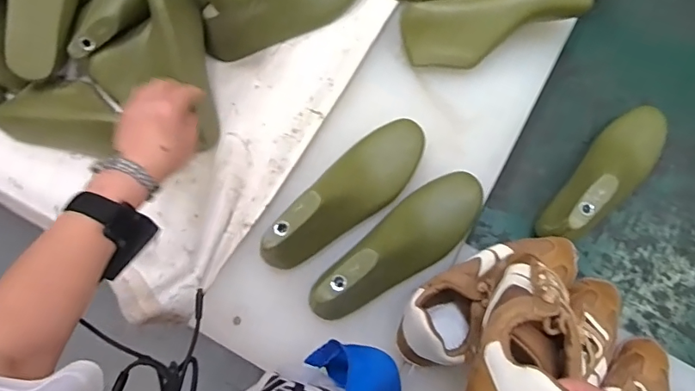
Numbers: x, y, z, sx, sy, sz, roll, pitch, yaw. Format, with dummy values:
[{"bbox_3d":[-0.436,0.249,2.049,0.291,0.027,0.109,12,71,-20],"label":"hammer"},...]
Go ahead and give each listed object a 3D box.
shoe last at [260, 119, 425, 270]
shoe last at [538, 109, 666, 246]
[{"bbox_3d":[0.003,-0.002,0.561,0.079,0.072,0.238,42,80,10],"label":"shoe last"},{"bbox_3d":[0.336,-0.032,0.615,0.083,0.088,0.246,44,78,9],"label":"shoe last"}]

